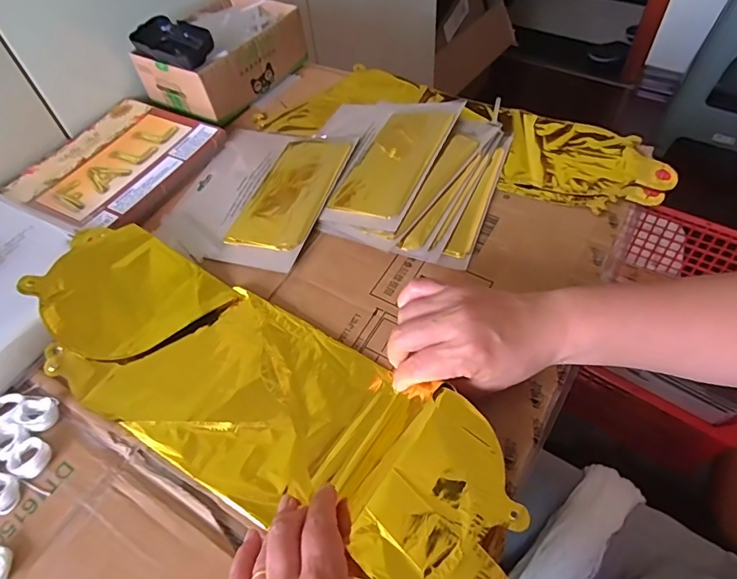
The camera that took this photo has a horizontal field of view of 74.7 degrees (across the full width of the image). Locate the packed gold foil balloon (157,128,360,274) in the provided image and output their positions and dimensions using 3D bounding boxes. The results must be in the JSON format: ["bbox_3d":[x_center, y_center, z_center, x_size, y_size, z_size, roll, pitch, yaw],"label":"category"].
[{"bbox_3d":[-0.117,-0.109,0.499,0.162,0.010,0.191,13,57,12],"label":"packed gold foil balloon"}]

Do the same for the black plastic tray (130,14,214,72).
[{"bbox_3d":[-0.227,-0.287,0.558,0.115,0.029,0.052,29,62,23],"label":"black plastic tray"}]

